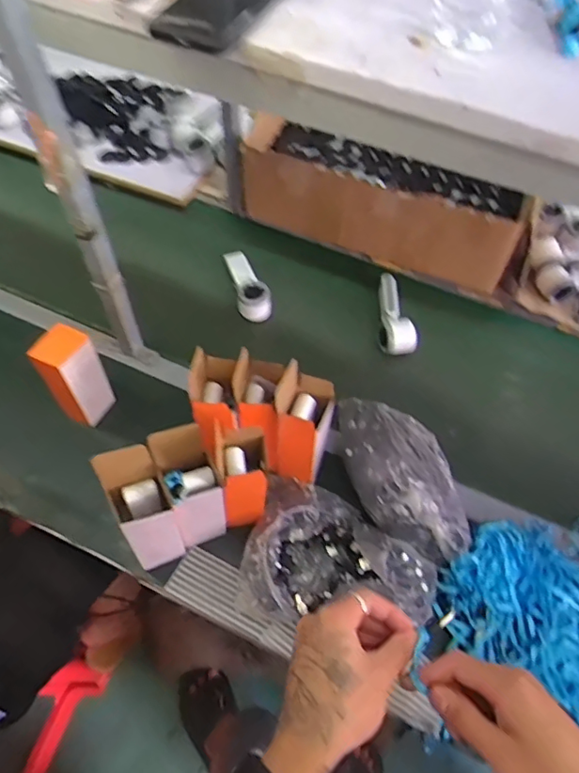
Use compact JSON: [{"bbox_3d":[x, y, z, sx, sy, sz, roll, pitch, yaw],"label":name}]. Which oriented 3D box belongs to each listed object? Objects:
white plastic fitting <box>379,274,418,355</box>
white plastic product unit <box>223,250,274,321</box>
[{"bbox_3d":[0.206,-0.138,1.047,0.062,0.069,0.186,4,60,0],"label":"white plastic fitting"},{"bbox_3d":[-0.083,-0.211,1.075,0.059,0.086,0.177,-13,62,-9],"label":"white plastic product unit"}]

